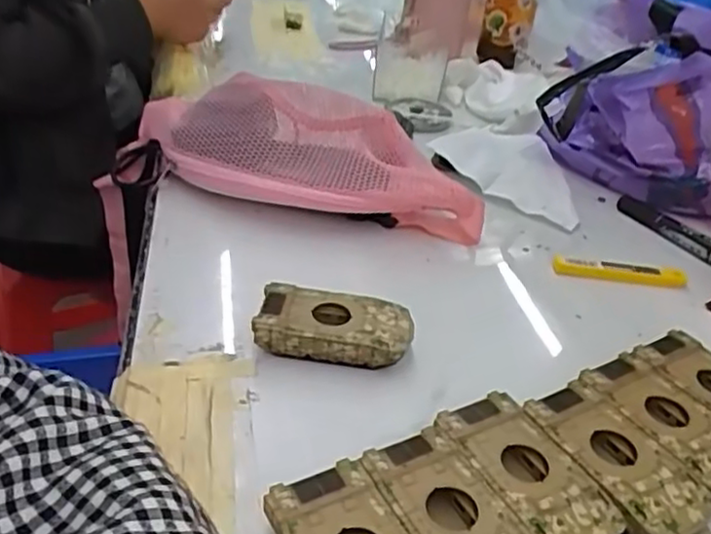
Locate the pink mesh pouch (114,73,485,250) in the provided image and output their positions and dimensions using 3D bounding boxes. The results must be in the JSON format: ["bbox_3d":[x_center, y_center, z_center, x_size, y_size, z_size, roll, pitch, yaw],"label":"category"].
[{"bbox_3d":[-0.062,-0.103,0.587,0.342,0.089,0.106,10,34,6],"label":"pink mesh pouch"}]

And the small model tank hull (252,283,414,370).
[{"bbox_3d":[-0.014,0.041,0.439,0.095,0.029,0.047,8,33,2],"label":"small model tank hull"}]

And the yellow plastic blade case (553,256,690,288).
[{"bbox_3d":[0.211,0.002,0.547,0.102,0.008,0.019,7,33,2],"label":"yellow plastic blade case"}]

